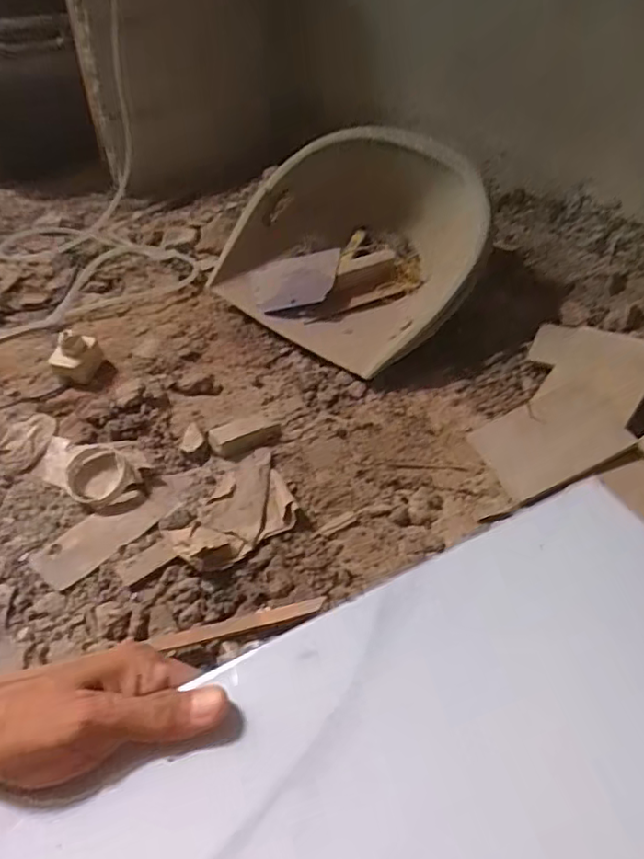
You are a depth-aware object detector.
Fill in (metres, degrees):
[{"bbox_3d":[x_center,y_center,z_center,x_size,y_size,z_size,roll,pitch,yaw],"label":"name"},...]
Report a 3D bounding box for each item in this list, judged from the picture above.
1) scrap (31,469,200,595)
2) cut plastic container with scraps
[{"bbox_3d":[-0.234,0.109,0.715,0.064,0.006,0.206,32,52,30],"label":"scrap"},{"bbox_3d":[0.069,-0.341,1.061,0.423,0.231,0.389,30,51,29],"label":"cut plastic container with scraps"}]

